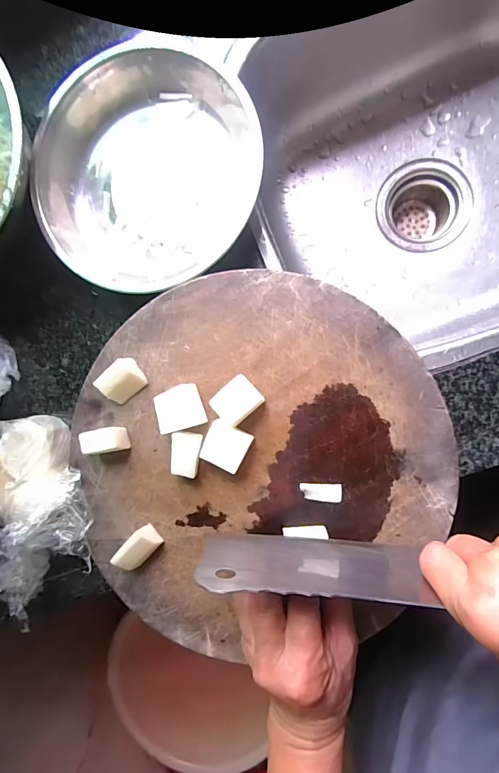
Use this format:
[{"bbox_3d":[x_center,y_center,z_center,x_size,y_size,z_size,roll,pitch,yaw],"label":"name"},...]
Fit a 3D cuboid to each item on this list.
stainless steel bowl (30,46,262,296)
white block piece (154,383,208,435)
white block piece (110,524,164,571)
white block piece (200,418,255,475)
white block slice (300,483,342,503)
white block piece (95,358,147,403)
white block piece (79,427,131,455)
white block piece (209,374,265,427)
[{"bbox_3d":[-0.090,-0.190,0.347,0.195,0.044,0.184,0,92,9],"label":"stainless steel bowl"},{"bbox_3d":[-0.056,0.018,0.312,0.036,0.015,0.034,-16,89,10],"label":"white block piece"},{"bbox_3d":[-0.090,0.131,0.313,0.033,0.025,0.021,-44,85,8],"label":"white block piece"},{"bbox_3d":[-0.018,0.045,0.303,0.033,0.020,0.032,27,96,8],"label":"white block piece"},{"bbox_3d":[0.055,0.082,0.300,0.031,0.004,0.014,-2,92,10],"label":"white block slice"},{"bbox_3d":[-0.104,-0.004,0.317,0.034,0.020,0.026,-44,85,8],"label":"white block piece"},{"bbox_3d":[-0.119,0.043,0.319,0.033,0.022,0.020,-6,91,10],"label":"white block piece"},{"bbox_3d":[-0.009,0.011,0.301,0.033,0.021,0.029,-43,85,8],"label":"white block piece"}]

